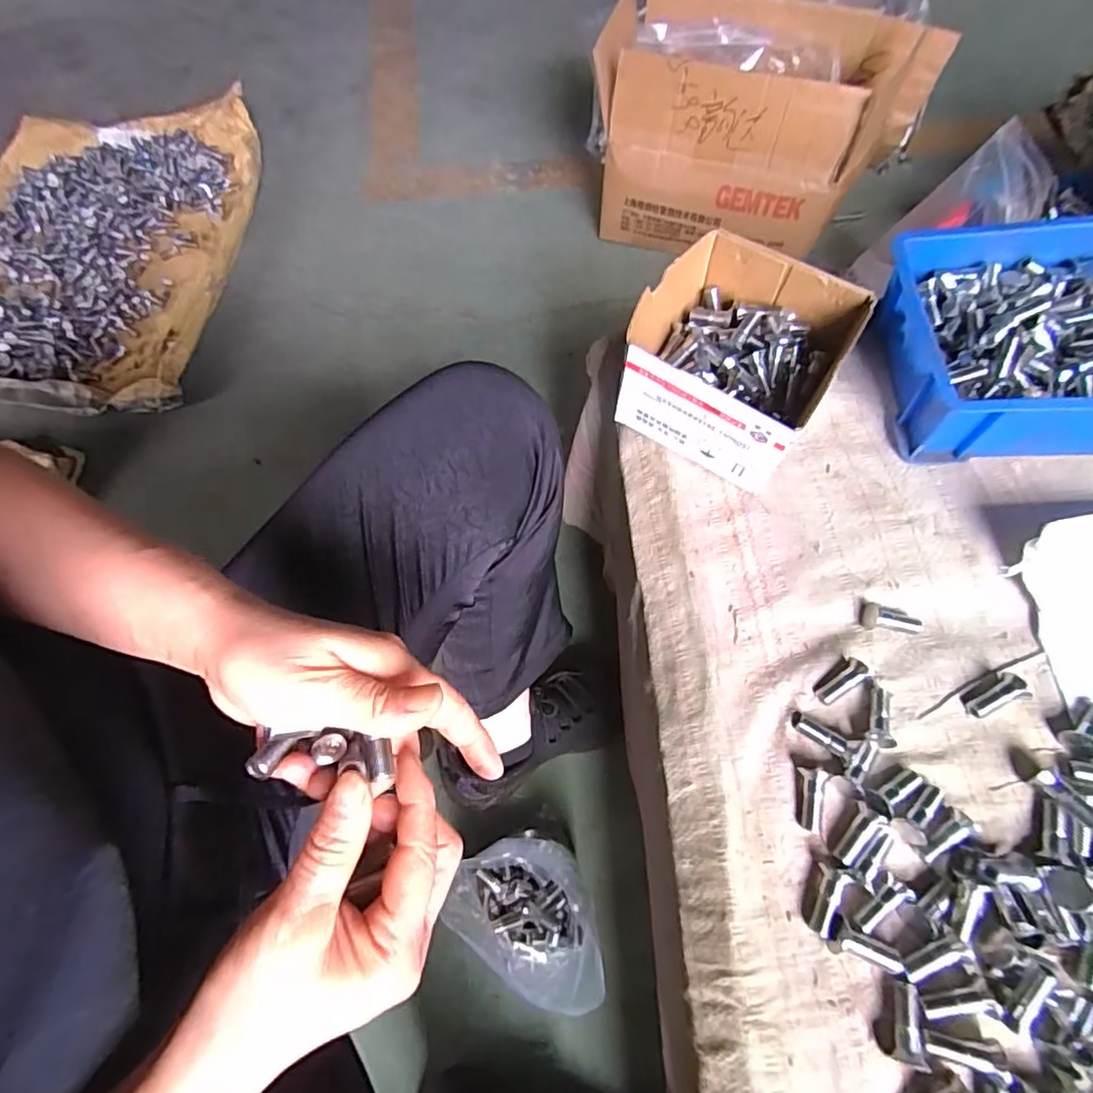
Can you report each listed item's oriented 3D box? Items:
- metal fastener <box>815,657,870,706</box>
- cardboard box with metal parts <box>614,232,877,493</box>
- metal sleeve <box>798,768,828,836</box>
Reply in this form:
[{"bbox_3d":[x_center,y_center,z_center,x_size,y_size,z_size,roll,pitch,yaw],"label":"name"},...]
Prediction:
[{"bbox_3d":[0.190,0.088,0.371,0.037,0.010,0.013,-40,68,-4],"label":"metal fastener"},{"bbox_3d":[0.141,-0.143,0.445,0.141,0.088,0.147,32,69,14],"label":"cardboard box with metal parts"},{"bbox_3d":[0.157,0.151,0.343,0.012,0.013,0.035,8,81,3],"label":"metal sleeve"}]

